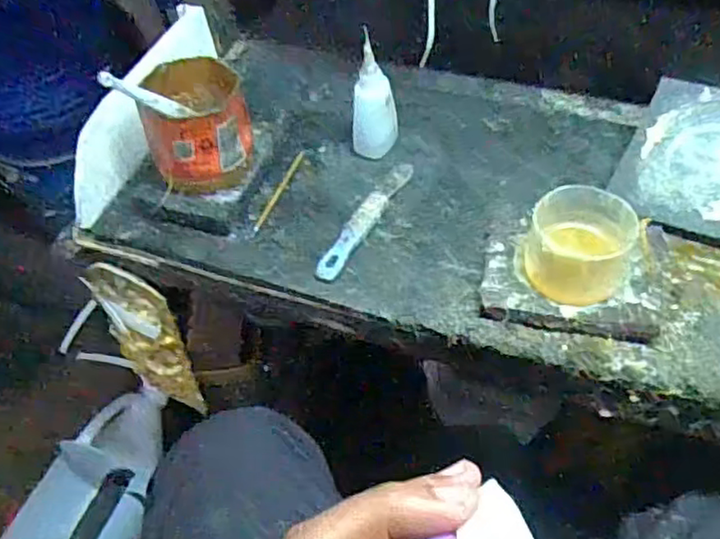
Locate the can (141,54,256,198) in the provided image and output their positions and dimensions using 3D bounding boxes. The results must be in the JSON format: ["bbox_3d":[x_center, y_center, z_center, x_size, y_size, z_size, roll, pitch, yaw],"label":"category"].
[{"bbox_3d":[-0.125,-0.111,0.523,0.073,0.089,0.086,-12,54,-4],"label":"can"}]

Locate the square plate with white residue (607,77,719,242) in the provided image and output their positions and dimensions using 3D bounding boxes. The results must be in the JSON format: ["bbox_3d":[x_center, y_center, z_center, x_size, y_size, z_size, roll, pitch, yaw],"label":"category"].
[{"bbox_3d":[0.262,-0.081,0.484,0.119,0.010,0.116,20,79,23],"label":"square plate with white residue"}]

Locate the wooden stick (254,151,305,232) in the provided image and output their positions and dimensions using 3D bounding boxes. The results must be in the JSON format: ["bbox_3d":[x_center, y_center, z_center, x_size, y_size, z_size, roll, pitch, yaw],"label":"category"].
[{"bbox_3d":[-0.066,-0.067,0.545,0.006,0.008,0.098,13,56,14],"label":"wooden stick"}]

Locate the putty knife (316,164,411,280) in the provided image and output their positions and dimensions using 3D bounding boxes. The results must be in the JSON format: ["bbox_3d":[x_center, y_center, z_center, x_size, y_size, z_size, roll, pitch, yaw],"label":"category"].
[{"bbox_3d":[0.005,-0.042,0.515,0.018,0.010,0.136,23,59,19],"label":"putty knife"}]

